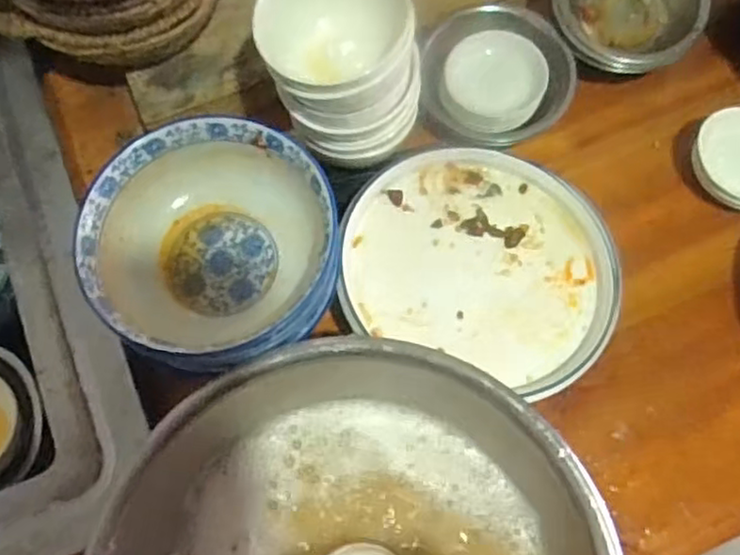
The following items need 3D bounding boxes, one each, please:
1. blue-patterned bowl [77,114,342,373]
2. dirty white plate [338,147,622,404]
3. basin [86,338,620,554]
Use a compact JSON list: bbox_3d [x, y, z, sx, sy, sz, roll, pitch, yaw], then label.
[{"bbox_3d":[-0.126,-0.022,0.563,0.195,0.091,0.191,0,70,0],"label":"blue-patterned bowl"},{"bbox_3d":[0.103,-0.019,0.612,0.249,0.032,0.227,19,72,7],"label":"dirty white plate"},{"bbox_3d":[-0.011,0.234,0.492,0.351,0.093,0.358,0,70,0],"label":"basin"}]

